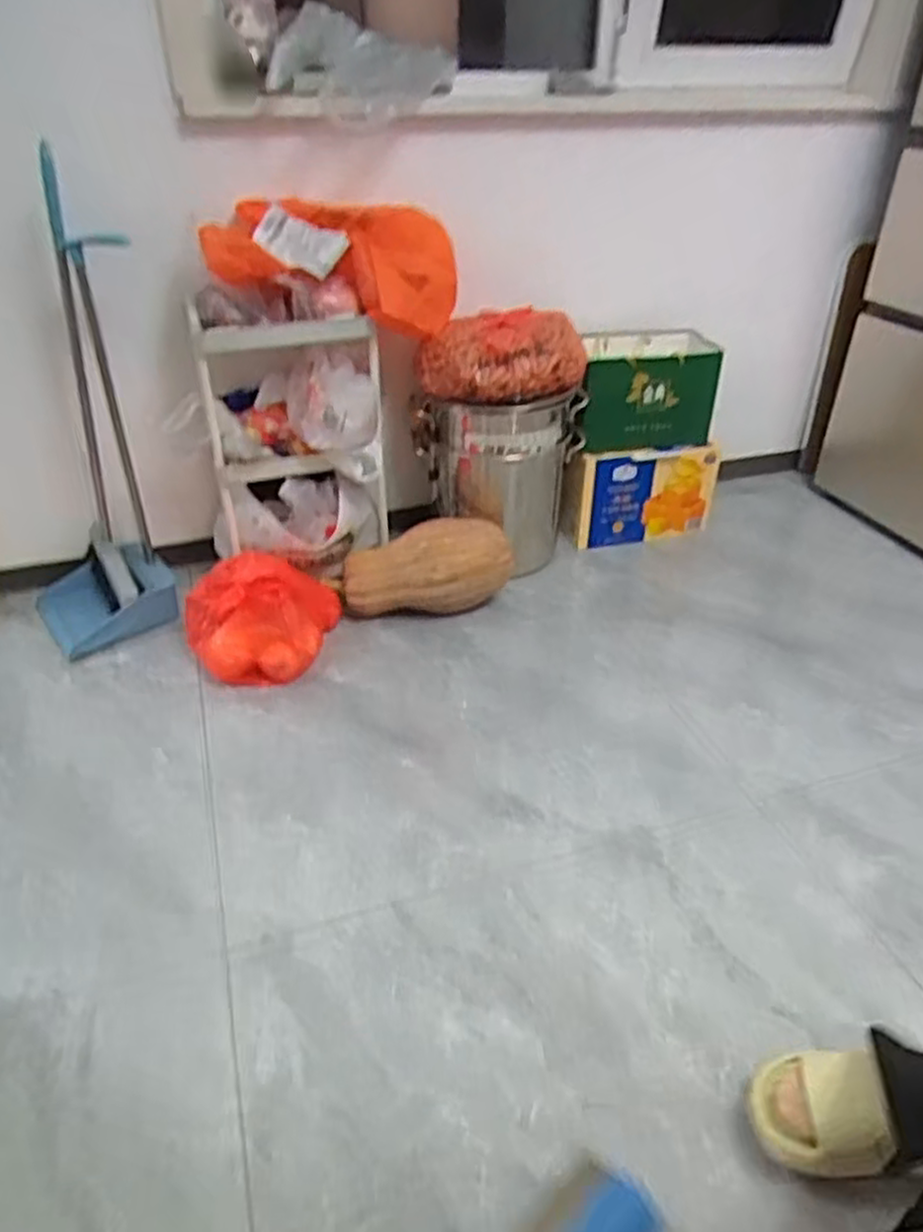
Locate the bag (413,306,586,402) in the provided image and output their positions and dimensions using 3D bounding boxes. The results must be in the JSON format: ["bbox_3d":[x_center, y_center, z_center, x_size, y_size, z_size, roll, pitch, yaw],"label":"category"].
[{"bbox_3d":[0.080,-0.507,1.524,0.292,0.125,0.198,-23,41,-29],"label":"bag"}]

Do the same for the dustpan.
[{"bbox_3d":[-0.710,-0.316,1.407,0.257,0.766,0.309,-17,38,-23],"label":"dustpan"}]

